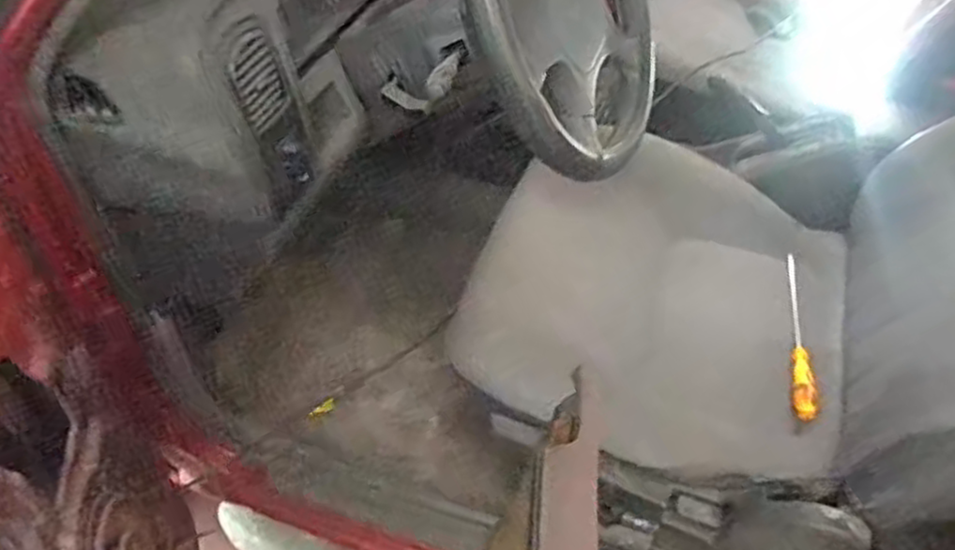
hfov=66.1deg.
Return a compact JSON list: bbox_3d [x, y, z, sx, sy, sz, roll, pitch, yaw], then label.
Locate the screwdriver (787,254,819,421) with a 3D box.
[{"bbox_3d":[0.455,0.080,1.035,0.025,0.025,0.275,9,48,9],"label":"screwdriver"}]

